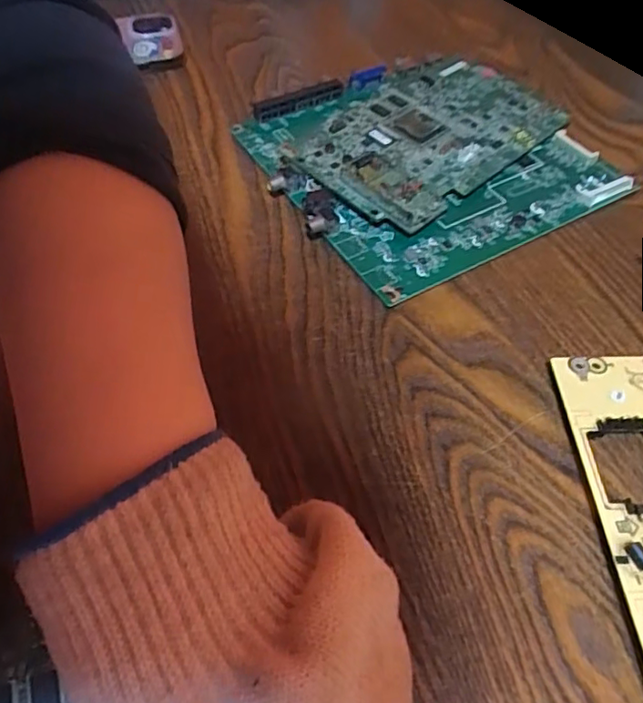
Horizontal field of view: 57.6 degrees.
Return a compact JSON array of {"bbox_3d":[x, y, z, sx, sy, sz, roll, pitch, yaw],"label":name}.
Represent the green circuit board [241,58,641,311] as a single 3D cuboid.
[{"bbox_3d":[0.066,-0.115,0.343,0.174,0.030,0.155,-25,58,-17],"label":"green circuit board"}]

